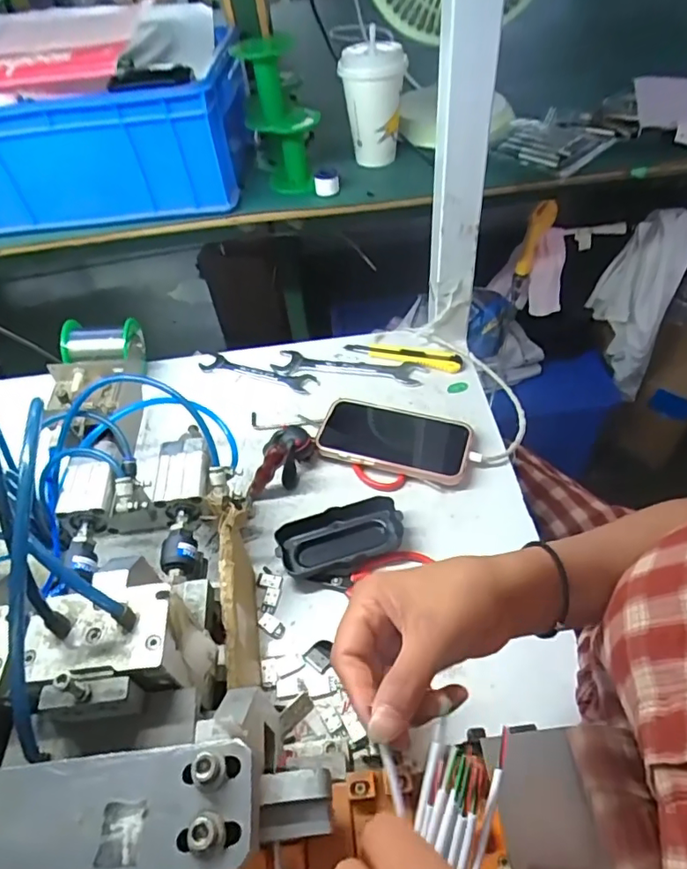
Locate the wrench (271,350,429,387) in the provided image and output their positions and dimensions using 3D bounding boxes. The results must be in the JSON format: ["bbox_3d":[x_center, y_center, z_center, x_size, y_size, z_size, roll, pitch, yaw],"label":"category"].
[{"bbox_3d":[0.007,-0.079,0.637,0.176,0.004,0.035,8,51,12],"label":"wrench"}]

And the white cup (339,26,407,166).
[{"bbox_3d":[0.037,-0.402,0.652,0.074,0.132,0.075,0,50,5],"label":"white cup"}]

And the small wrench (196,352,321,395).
[{"bbox_3d":[-0.103,-0.075,0.651,0.150,0.004,0.033,16,53,18],"label":"small wrench"}]

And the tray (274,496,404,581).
[{"bbox_3d":[-0.002,0.094,0.480,0.108,0.026,0.051,-15,50,-7],"label":"tray"}]

